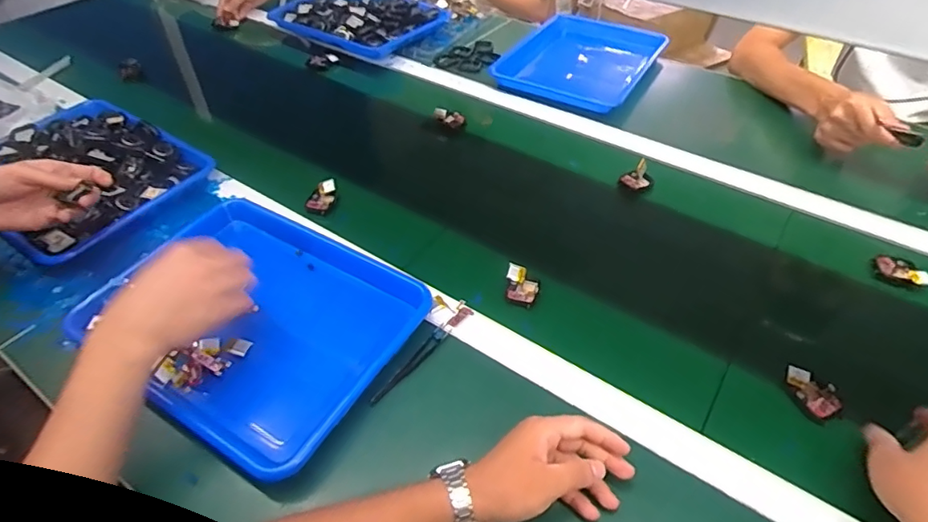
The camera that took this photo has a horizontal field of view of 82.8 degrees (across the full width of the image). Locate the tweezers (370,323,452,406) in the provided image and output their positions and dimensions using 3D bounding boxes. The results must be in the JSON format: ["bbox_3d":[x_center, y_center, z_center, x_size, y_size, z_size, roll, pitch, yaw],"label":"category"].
[{"bbox_3d":[-0.053,0.107,0.552,0.013,0.010,0.117,25,52,24],"label":"tweezers"}]

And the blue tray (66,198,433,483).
[{"bbox_3d":[-0.231,0.055,0.581,0.338,0.058,0.262,25,52,24],"label":"blue tray"}]

